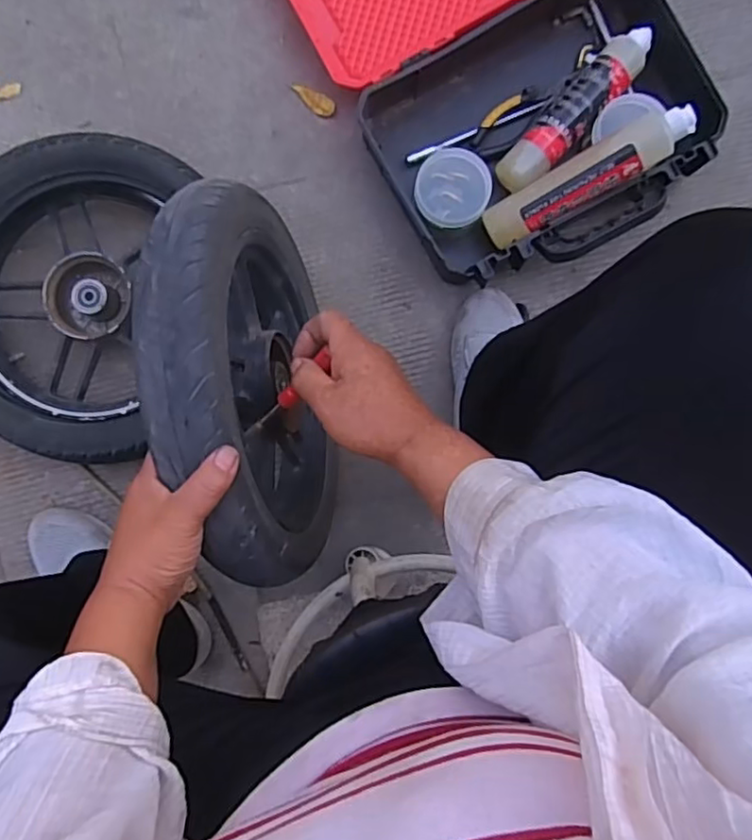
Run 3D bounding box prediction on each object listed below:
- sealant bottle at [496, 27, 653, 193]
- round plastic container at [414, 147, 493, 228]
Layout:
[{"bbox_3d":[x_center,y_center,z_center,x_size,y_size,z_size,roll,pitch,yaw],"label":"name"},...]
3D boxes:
[{"bbox_3d":[0.234,-0.363,0.734,0.062,0.047,0.239,40,89,0],"label":"sealant bottle"},{"bbox_3d":[0.090,-0.270,0.731,0.085,0.047,0.079,0,87,0],"label":"round plastic container"}]

